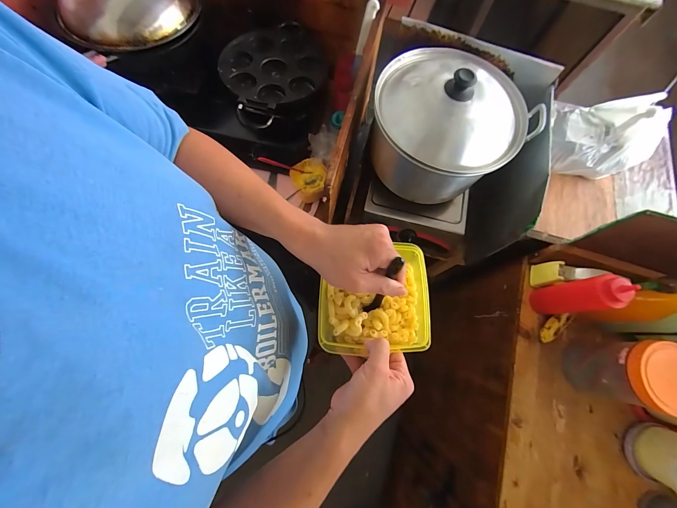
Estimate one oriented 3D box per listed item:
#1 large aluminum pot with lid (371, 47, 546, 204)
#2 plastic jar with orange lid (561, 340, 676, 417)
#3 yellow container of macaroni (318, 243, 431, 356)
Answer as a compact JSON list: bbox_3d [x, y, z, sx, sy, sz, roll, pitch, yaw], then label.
[{"bbox_3d":[0.242,-0.298,0.645,0.300,0.230,0.310,0,73,-1],"label":"large aluminum pot with lid"},{"bbox_3d":[0.578,0.242,0.582,0.103,0.195,0.124,0,73,-1],"label":"plastic jar with orange lid"},{"bbox_3d":[0.051,0.056,0.390,0.147,0.052,0.143,0,73,-1],"label":"yellow container of macaroni"}]

